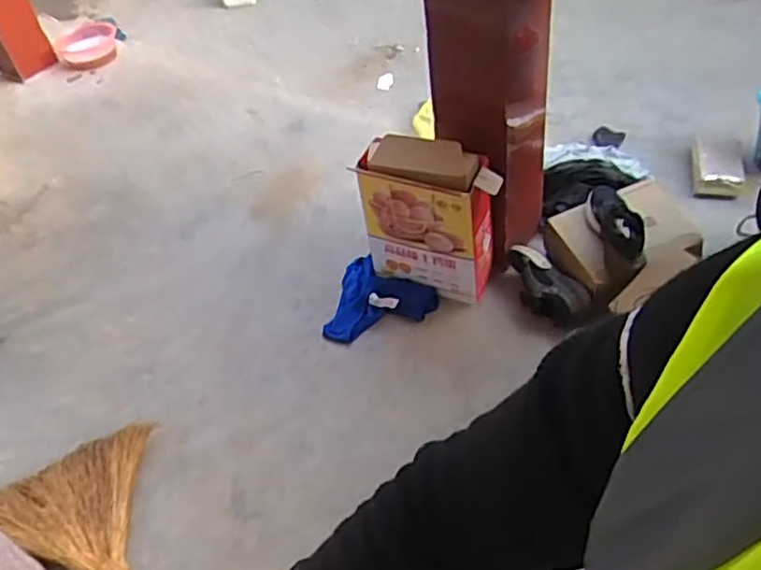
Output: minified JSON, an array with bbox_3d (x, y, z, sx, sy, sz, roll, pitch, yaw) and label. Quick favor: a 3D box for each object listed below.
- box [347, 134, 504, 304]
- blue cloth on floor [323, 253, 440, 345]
[{"bbox_3d":[0.119,-0.169,1.772,0.350,0.435,0.150,9,48,19],"label":"box"},{"bbox_3d":[0.014,0.042,1.913,0.291,0.075,0.307,6,47,15],"label":"blue cloth on floor"}]

